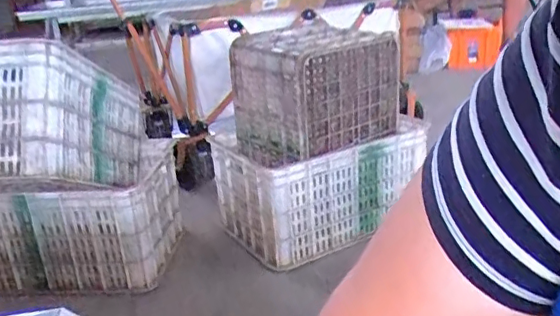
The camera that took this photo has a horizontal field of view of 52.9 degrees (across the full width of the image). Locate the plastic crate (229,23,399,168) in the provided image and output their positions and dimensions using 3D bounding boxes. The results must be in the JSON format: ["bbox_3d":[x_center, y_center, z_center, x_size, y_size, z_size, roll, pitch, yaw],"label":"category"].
[{"bbox_3d":[0.102,-0.178,1.497,0.386,0.288,0.294,-18,24,-31],"label":"plastic crate"}]

